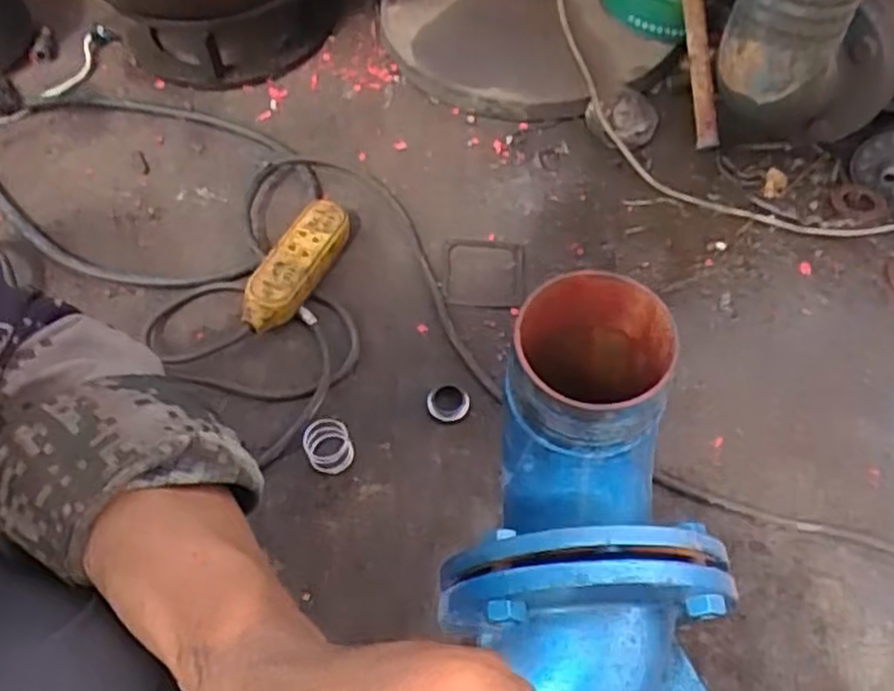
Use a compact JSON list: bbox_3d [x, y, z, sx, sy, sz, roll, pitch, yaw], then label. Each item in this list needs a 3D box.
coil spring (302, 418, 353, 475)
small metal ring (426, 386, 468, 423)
[{"bbox_3d":[-0.117,0.101,0.749,0.046,0.043,0.042,1,56,-1],"label":"coil spring"},{"bbox_3d":[0.001,0.060,0.785,0.044,0.015,0.038,10,56,5],"label":"small metal ring"}]

